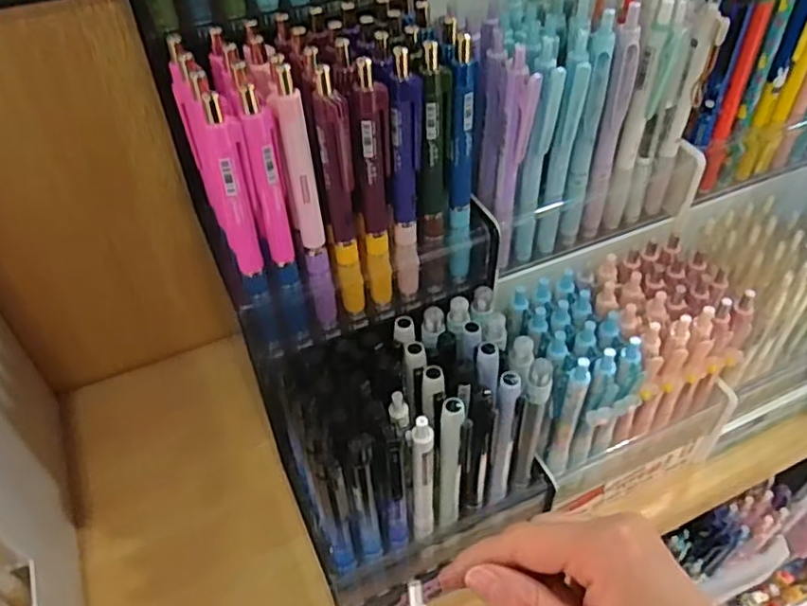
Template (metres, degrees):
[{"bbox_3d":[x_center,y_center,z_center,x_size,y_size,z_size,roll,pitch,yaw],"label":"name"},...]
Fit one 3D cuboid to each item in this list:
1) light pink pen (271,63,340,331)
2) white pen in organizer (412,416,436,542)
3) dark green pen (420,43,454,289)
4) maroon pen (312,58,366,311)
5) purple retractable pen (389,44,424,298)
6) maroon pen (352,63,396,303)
[{"bbox_3d":[-0.044,-0.039,0.298,0.014,0.136,0.012,-9,47,-7],"label":"light pink pen"},{"bbox_3d":[0.011,0.093,0.335,0.012,0.113,0.011,2,46,3],"label":"white pen in organizer"},{"bbox_3d":[0.016,-0.059,0.315,0.013,0.133,0.010,6,47,7],"label":"dark green pen"},{"bbox_3d":[-0.029,-0.045,0.301,0.013,0.128,0.010,-15,48,-13],"label":"maroon pen"},{"bbox_3d":[0.002,-0.055,0.311,0.015,0.131,0.010,-3,46,-2],"label":"purple retractable pen"},{"bbox_3d":[-0.012,-0.049,0.305,0.013,0.130,0.012,10,47,10],"label":"maroon pen"}]

